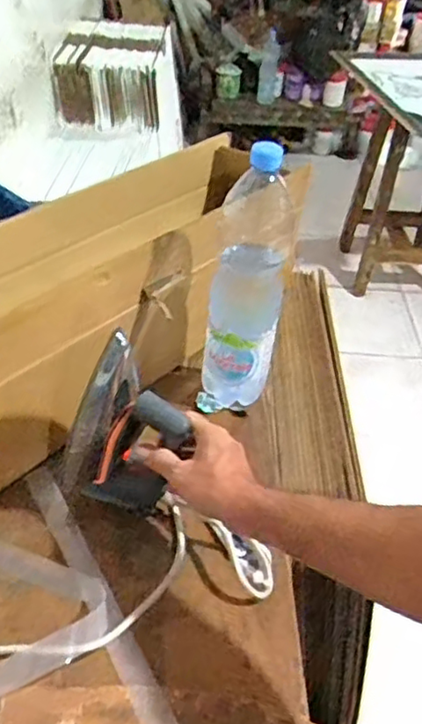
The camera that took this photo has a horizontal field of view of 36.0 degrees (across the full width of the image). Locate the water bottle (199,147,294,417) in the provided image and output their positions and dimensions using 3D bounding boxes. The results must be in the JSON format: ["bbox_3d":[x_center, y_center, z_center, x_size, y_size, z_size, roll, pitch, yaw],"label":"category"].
[{"bbox_3d":[0.044,-0.088,0.777,0.081,0.344,0.086,12,41,9],"label":"water bottle"}]

